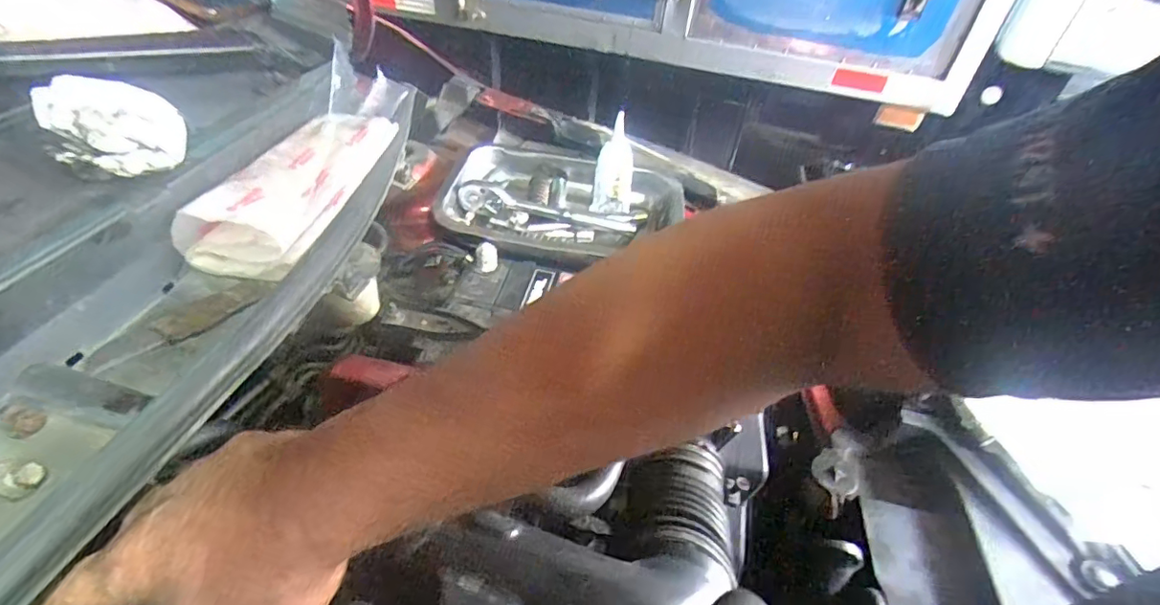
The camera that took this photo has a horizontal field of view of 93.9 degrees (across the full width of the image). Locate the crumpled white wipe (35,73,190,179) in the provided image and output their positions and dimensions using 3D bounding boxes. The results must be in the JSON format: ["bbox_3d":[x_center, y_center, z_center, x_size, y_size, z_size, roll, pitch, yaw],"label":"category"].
[{"bbox_3d":[-0.279,-0.106,0.324,0.064,0.044,0.036,-8,41,-16],"label":"crumpled white wipe"}]

